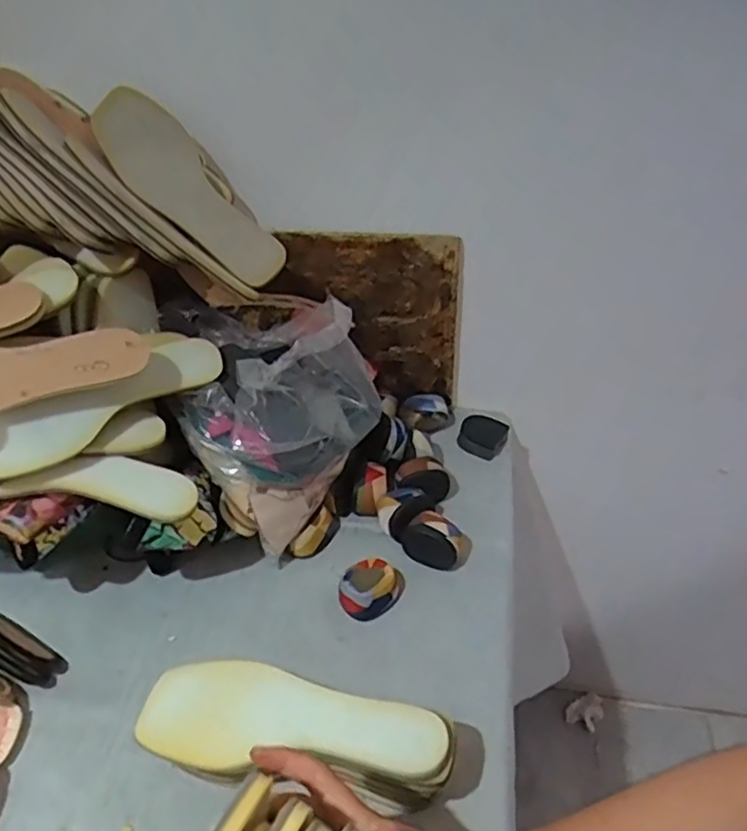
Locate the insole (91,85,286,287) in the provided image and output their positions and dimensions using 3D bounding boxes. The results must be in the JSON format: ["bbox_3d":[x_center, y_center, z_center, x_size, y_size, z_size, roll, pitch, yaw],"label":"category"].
[{"bbox_3d":[-0.187,-0.223,0.665,0.075,0.229,0.024,-40,5,14],"label":"insole"}]

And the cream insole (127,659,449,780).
[{"bbox_3d":[-0.064,0.237,0.523,0.236,0.025,0.074,0,41,7],"label":"cream insole"}]

